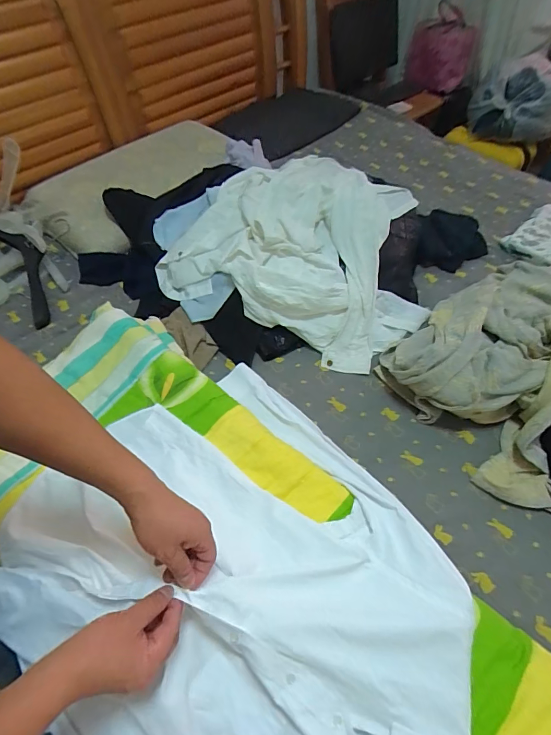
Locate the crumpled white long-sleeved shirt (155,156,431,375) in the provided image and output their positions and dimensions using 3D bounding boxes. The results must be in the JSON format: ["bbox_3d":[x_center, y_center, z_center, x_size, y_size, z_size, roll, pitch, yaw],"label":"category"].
[{"bbox_3d":[0.087,-0.332,1.008,0.650,0.181,0.551,26,59,18],"label":"crumpled white long-sleeved shirt"}]

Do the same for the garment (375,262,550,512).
[{"bbox_3d":[0.445,-0.056,0.829,0.362,0.148,0.590,21,58,15],"label":"garment"}]

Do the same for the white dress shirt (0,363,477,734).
[{"bbox_3d":[-0.035,0.299,0.556,0.524,0.187,0.642,-37,62,-22],"label":"white dress shirt"}]

